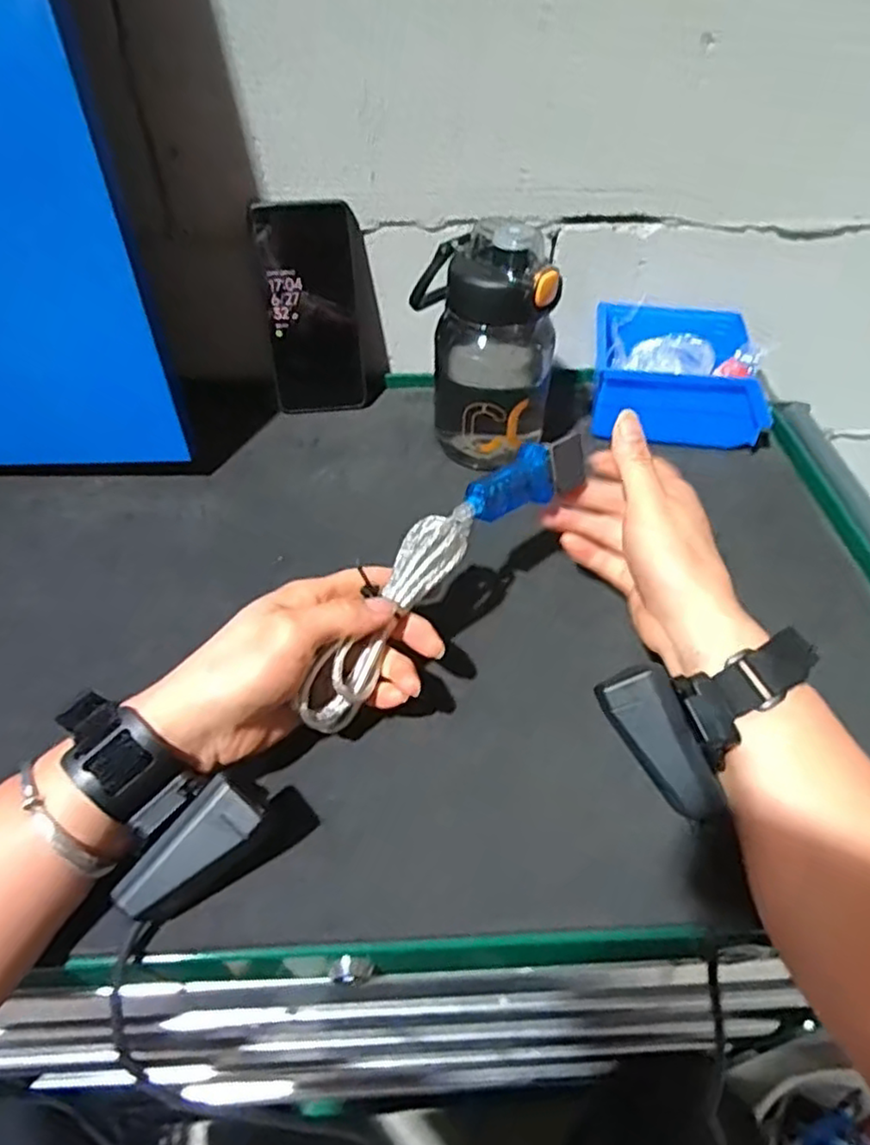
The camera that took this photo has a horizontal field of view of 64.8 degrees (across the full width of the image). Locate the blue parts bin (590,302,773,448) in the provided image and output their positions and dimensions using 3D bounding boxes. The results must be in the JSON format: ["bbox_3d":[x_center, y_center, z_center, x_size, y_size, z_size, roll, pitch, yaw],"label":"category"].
[{"bbox_3d":[0.193,-0.155,0.559,0.131,0.072,0.113,6,47,5],"label":"blue parts bin"}]

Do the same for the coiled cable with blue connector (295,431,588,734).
[{"bbox_3d":[0.003,-0.007,0.387,0.037,0.038,0.222,34,70,27],"label":"coiled cable with blue connector"}]

